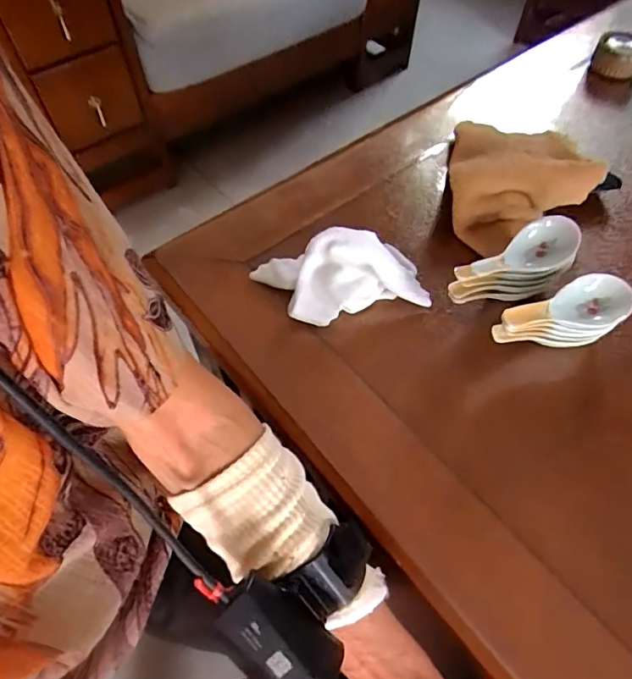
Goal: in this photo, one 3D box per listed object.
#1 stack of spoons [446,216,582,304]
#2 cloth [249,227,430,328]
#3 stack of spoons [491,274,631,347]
[{"bbox_3d":[0.179,-0.060,0.433,0.133,0.061,0.052,-36,64,-18],"label":"stack of spoons"},{"bbox_3d":[0.021,-0.066,0.439,0.151,0.061,0.087,-15,59,-7],"label":"cloth"},{"bbox_3d":[0.200,-0.016,0.403,0.133,0.053,0.050,-13,58,-21],"label":"stack of spoons"}]

